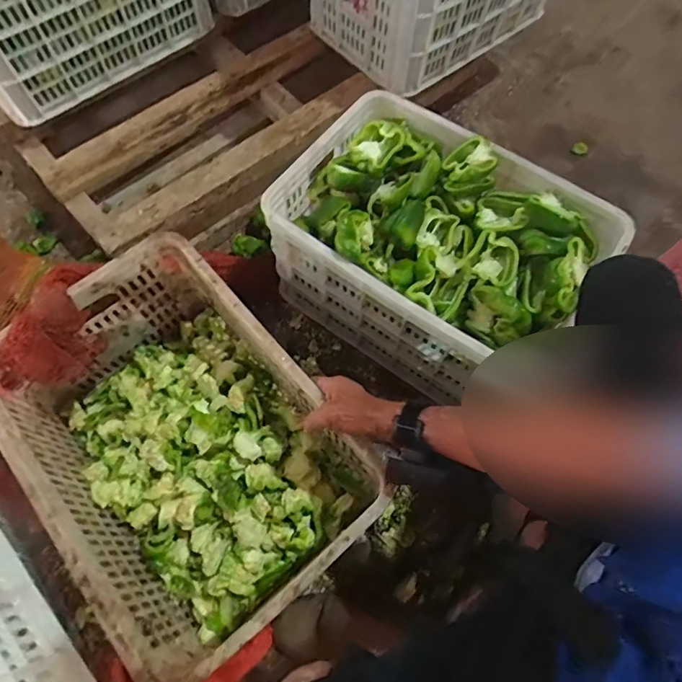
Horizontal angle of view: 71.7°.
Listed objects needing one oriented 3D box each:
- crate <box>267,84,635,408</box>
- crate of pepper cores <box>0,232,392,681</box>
[{"bbox_3d":[0.160,-0.156,0.861,0.508,0.283,0.350,34,70,13],"label":"crate"},{"bbox_3d":[-0.222,0.148,0.686,0.337,0.205,0.503,-39,73,-17],"label":"crate of pepper cores"}]

